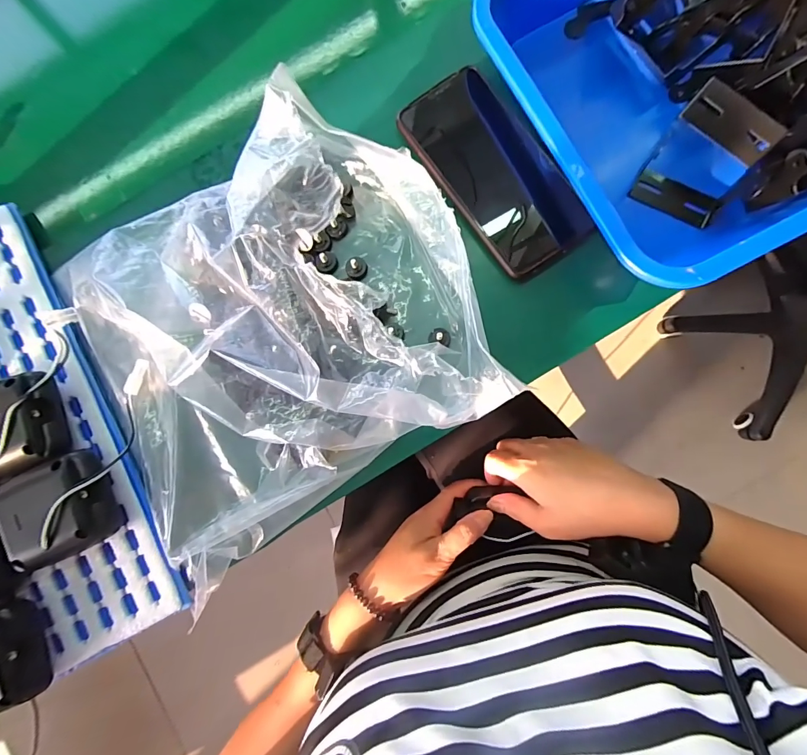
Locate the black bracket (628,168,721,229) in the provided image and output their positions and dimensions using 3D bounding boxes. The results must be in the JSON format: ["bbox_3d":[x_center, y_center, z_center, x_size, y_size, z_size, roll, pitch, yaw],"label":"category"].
[{"bbox_3d":[0.199,-0.131,0.300,0.060,0.007,0.023,27,87,4],"label":"black bracket"}]

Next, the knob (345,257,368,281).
[{"bbox_3d":[-0.036,-0.084,0.310,0.017,0.014,0.017,0,85,3],"label":"knob"}]

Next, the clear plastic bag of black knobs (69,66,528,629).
[{"bbox_3d":[-0.089,-0.036,0.267,0.288,0.101,0.263,-30,85,0],"label":"clear plastic bag of black knobs"}]

